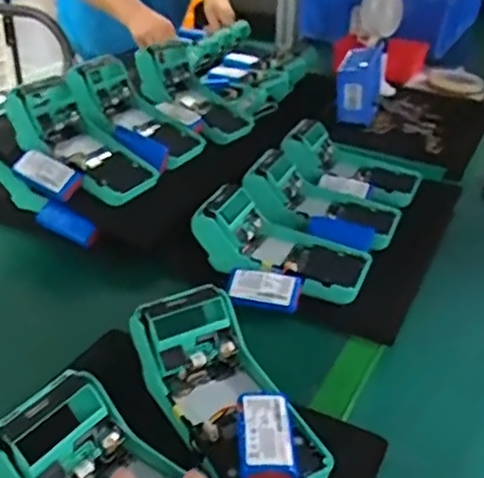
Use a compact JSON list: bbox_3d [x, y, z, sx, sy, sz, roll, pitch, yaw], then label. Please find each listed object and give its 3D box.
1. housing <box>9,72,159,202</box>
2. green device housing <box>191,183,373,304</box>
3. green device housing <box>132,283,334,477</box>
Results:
[{"bbox_3d":[-0.176,-0.102,0.688,0.170,0.056,0.090,38,35,-1],"label":"housing"},{"bbox_3d":[0.043,0.003,0.618,0.161,0.062,0.086,16,33,22],"label":"green device housing"},{"bbox_3d":[-0.011,0.103,0.439,0.081,0.055,0.172,-17,36,-29],"label":"green device housing"}]

